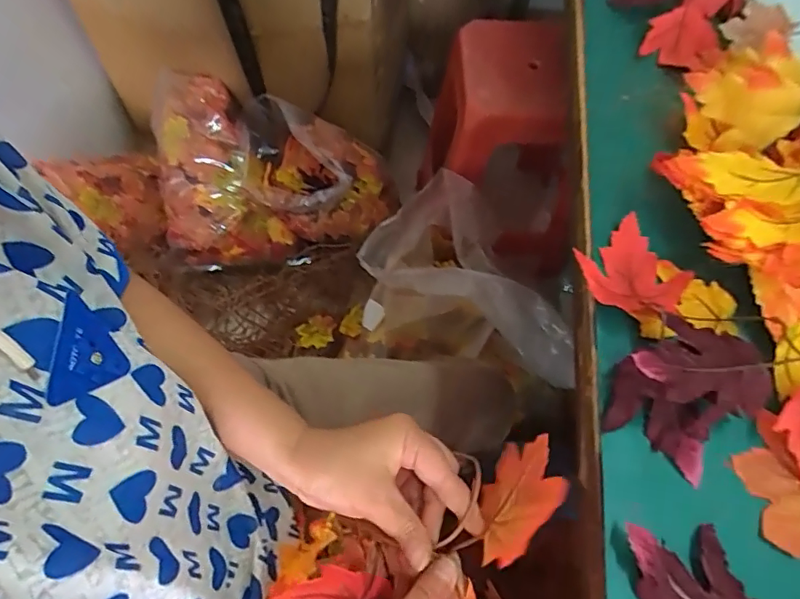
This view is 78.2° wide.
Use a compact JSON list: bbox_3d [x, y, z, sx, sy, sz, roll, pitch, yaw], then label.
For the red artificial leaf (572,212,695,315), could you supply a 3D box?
[{"bbox_3d":[0.188,-0.025,0.395,0.075,0.031,0.081,1,63,-2],"label":"red artificial leaf"}]

